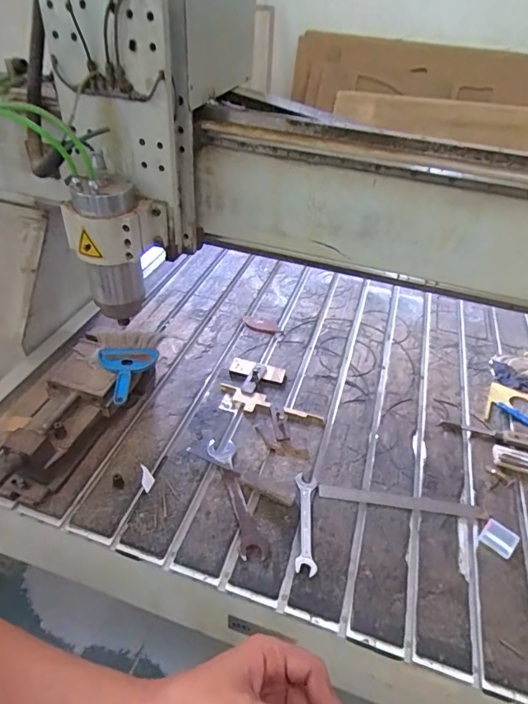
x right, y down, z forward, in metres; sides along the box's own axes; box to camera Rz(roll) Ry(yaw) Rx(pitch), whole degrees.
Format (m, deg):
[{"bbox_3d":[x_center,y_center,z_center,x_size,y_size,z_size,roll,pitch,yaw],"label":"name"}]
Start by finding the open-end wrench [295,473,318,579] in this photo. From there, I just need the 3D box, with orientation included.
[{"bbox_3d":[0.076,0.308,0.805,0.038,0.012,0.190,5,42,2],"label":"open-end wrench"}]

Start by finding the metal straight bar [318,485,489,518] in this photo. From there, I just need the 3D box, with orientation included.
[{"bbox_3d":[0.266,0.288,0.854,0.315,0.006,0.030,6,42,3],"label":"metal straight bar"}]

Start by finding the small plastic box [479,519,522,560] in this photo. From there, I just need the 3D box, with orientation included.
[{"bbox_3d":[0.427,0.341,0.804,0.057,0.010,0.056,34,50,29],"label":"small plastic box"}]

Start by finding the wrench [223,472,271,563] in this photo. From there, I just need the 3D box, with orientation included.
[{"bbox_3d":[-0.042,0.294,0.806,0.046,0.010,0.176,-12,45,-16],"label":"wrench"}]

